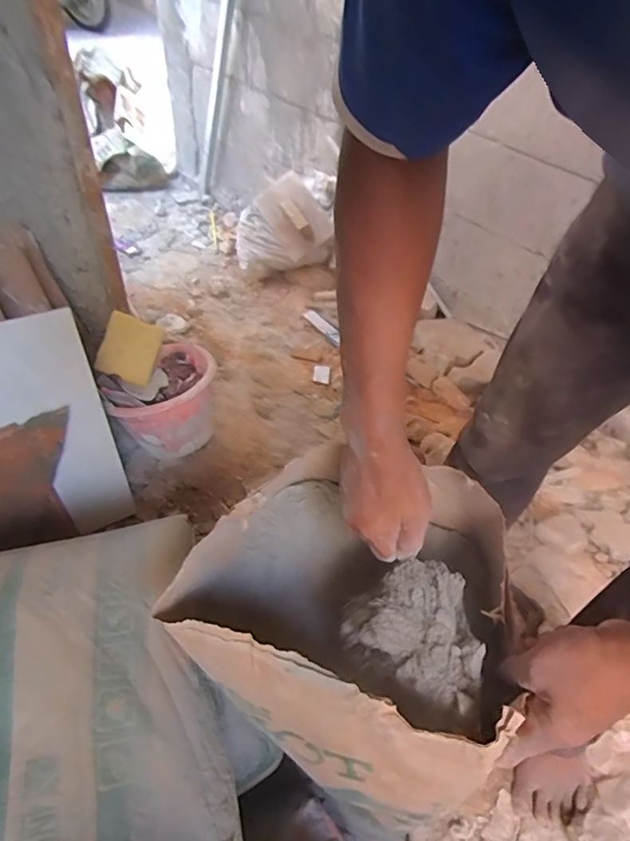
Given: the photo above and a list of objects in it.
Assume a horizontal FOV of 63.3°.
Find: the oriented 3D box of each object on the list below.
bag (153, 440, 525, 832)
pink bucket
[{"bbox_3d":[0.034,0.170,0.480,0.271,0.169,0.234,27,51,19],"label":"bag"},{"bbox_3d":[-0.319,-0.051,1.067,0.219,0.160,0.219,2,47,-3],"label":"pink bucket"}]

